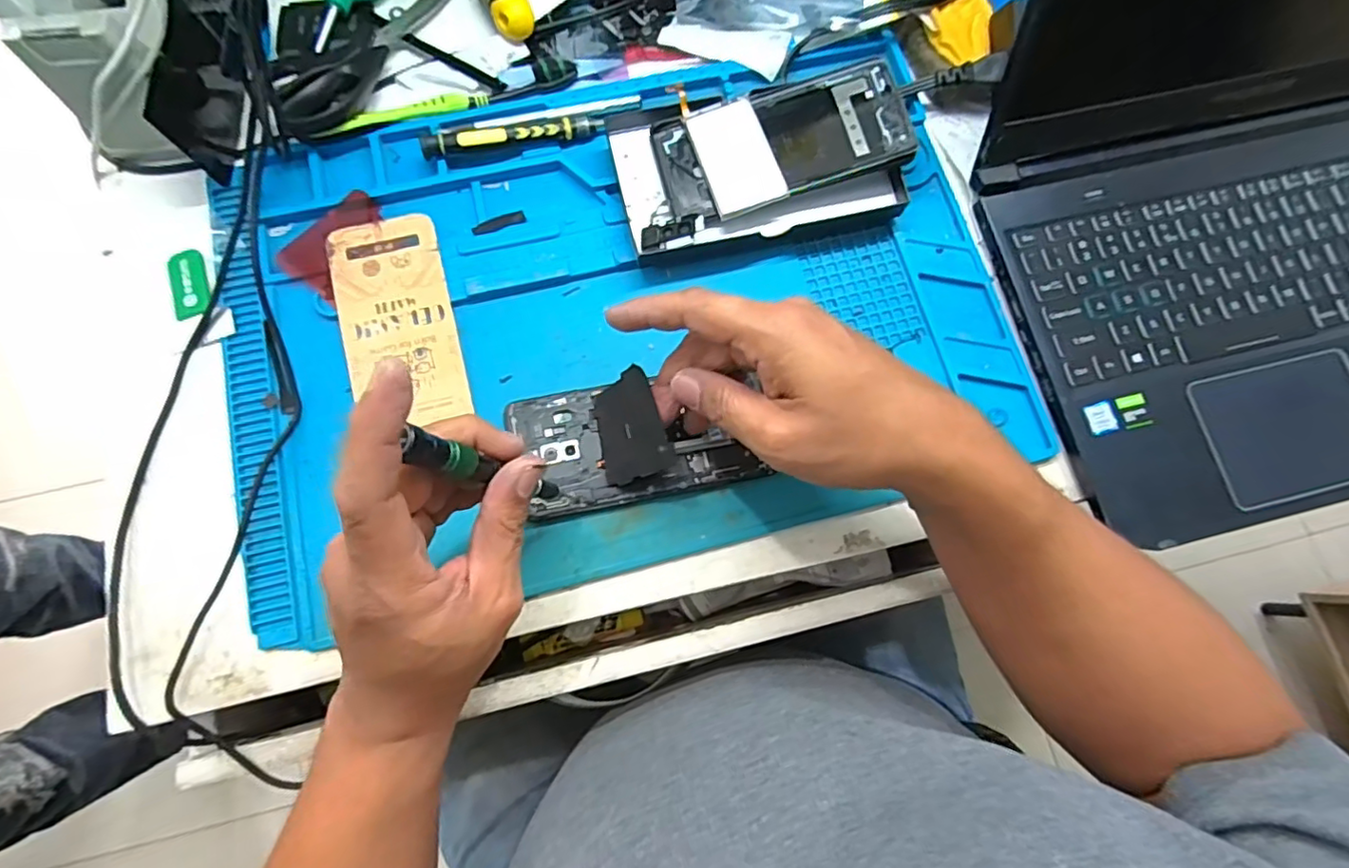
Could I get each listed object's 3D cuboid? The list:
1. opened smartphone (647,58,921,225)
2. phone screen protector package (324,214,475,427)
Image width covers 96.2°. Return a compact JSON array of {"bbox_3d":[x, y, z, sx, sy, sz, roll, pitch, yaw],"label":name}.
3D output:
[{"bbox_3d":[0.068,-0.189,0.389,0.156,0.010,0.079,-19,78,1],"label":"opened smartphone"},{"bbox_3d":[-0.172,-0.070,0.376,0.068,0.009,0.136,-14,77,-5],"label":"phone screen protector package"}]

